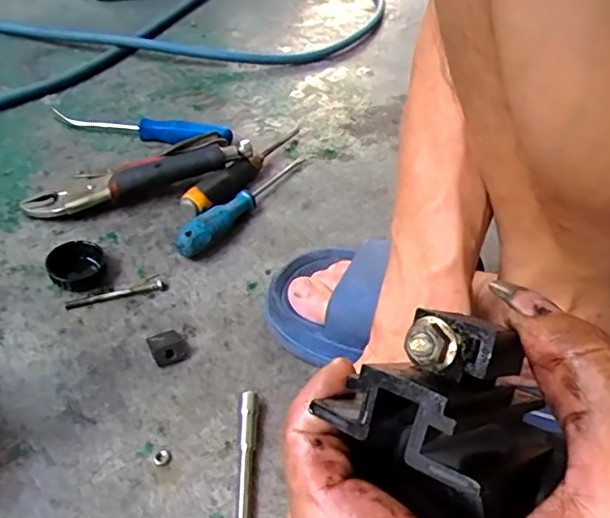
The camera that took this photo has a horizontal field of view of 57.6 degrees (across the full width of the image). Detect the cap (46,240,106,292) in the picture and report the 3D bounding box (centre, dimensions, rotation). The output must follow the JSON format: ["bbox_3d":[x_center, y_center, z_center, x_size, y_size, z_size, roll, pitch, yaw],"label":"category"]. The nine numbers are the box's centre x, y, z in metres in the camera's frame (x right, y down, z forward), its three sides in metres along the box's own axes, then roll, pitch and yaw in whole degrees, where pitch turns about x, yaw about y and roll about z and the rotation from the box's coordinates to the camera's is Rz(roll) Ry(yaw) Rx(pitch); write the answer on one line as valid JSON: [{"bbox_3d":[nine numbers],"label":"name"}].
[{"bbox_3d":[-0.192,0.004,0.463,0.043,0.018,0.048,-12,47,-19],"label":"cap"}]

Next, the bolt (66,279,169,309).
[{"bbox_3d":[-0.153,0.029,0.455,0.078,0.006,0.009,-12,47,-19],"label":"bolt"}]

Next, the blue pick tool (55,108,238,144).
[{"bbox_3d":[-0.182,-0.147,0.617,0.202,0.027,0.032,10,43,2],"label":"blue pick tool"}]

